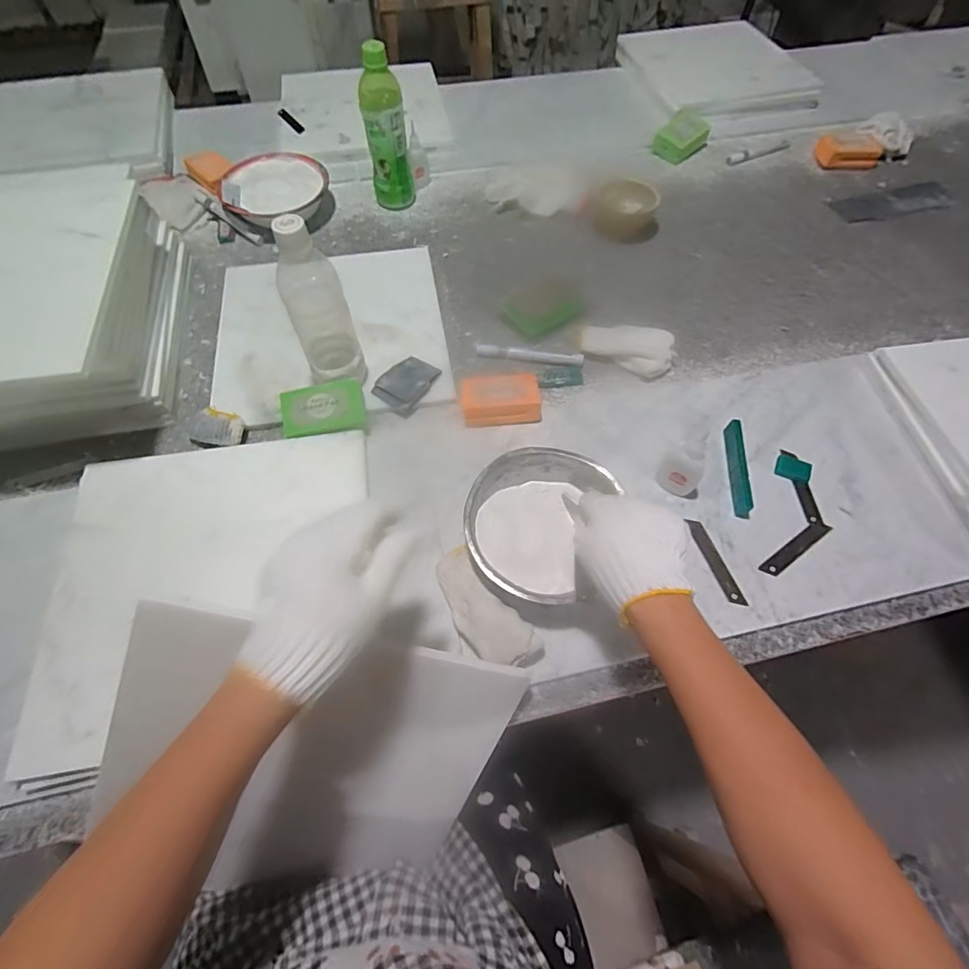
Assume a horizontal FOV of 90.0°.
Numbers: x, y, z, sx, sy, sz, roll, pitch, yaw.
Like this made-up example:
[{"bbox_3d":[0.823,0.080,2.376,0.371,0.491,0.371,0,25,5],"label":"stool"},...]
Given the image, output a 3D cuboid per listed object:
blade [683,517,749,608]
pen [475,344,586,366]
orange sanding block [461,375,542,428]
[{"bbox_3d":[0.242,0.081,0.510,0.025,0.004,0.096,-10,65,-22],"label":"blade"},{"bbox_3d":[0.061,-0.174,0.649,0.140,0.016,0.019,10,64,3],"label":"pen"},{"bbox_3d":[0.020,-0.102,0.587,0.094,0.027,0.062,-7,64,-5],"label":"orange sanding block"}]

